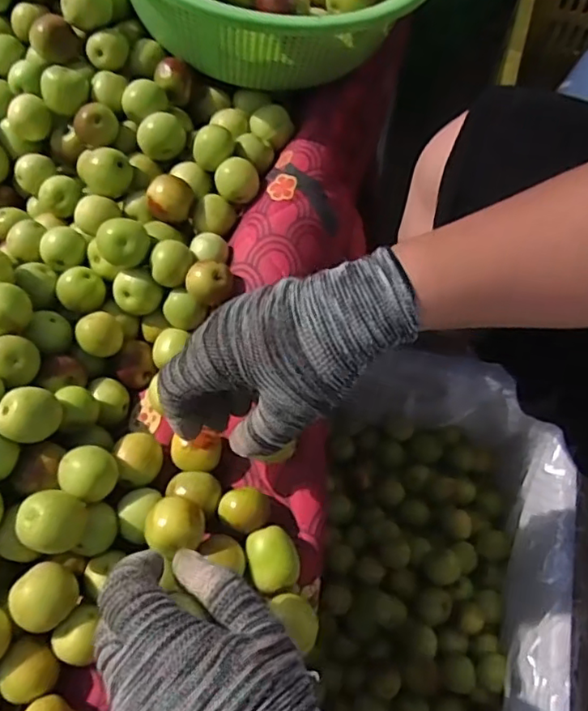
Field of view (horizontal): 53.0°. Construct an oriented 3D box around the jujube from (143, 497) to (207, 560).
[{"bbox_3d":[-0.069,0.100,0.343,0.033,0.030,0.030,0,67,0],"label":"jujube"}]

